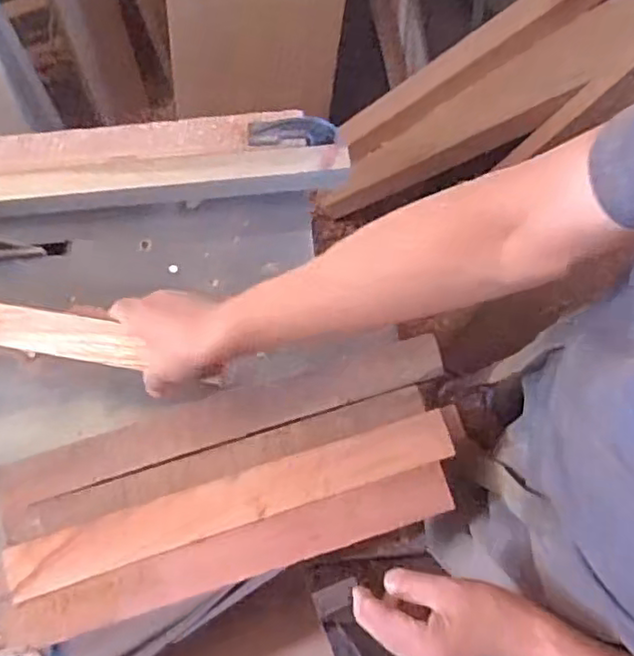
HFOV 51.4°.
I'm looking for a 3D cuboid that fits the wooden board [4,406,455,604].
[{"bbox_3d":[-0.079,0.165,0.630,0.426,0.013,0.050,-18,80,-3],"label":"wooden board"}]

